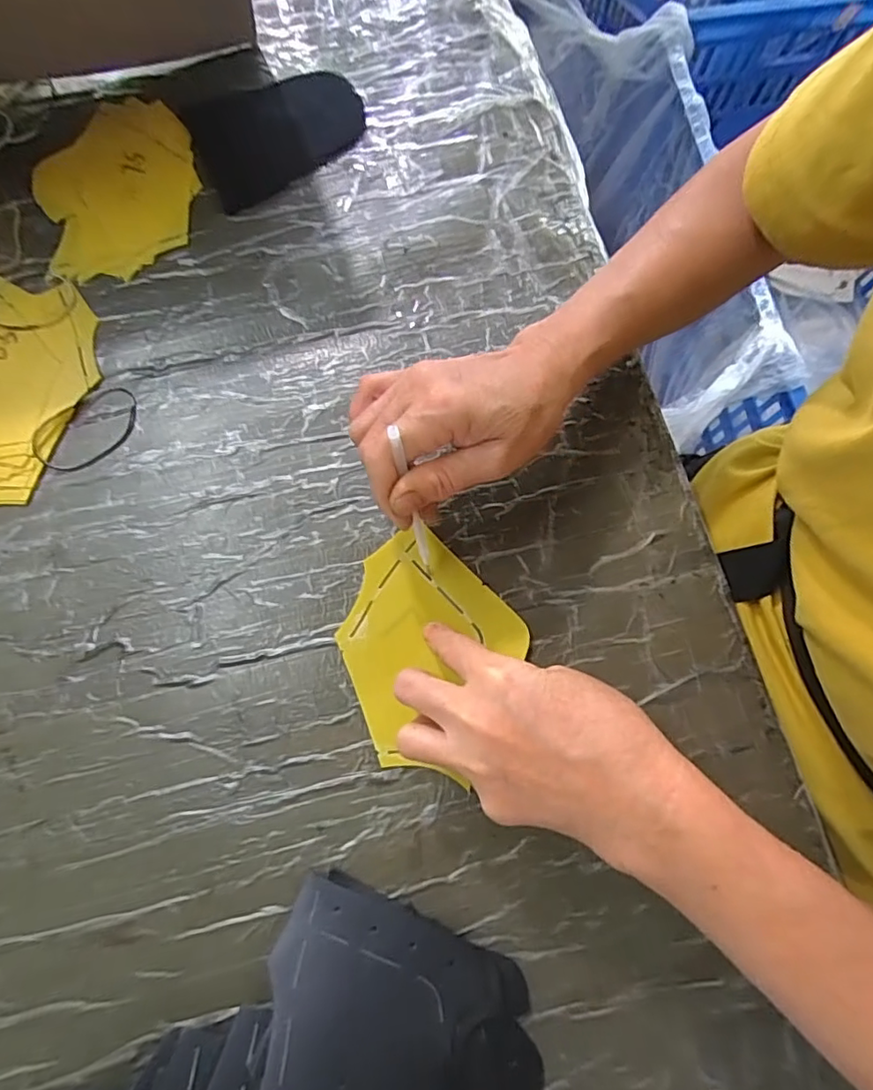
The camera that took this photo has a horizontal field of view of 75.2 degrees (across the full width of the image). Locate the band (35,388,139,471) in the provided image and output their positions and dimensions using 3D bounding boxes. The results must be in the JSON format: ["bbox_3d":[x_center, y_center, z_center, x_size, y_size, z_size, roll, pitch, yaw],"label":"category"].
[{"bbox_3d":[-0.227,-0.074,0.370,0.070,0.004,0.042,-35,87,-11],"label":"band"}]

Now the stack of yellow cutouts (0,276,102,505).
[{"bbox_3d":[-0.297,-0.107,0.379,0.120,0.011,0.160,23,77,4],"label":"stack of yellow cutouts"}]

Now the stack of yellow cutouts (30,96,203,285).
[{"bbox_3d":[-0.233,-0.266,0.415,0.113,0.008,0.144,-20,76,-5],"label":"stack of yellow cutouts"}]

